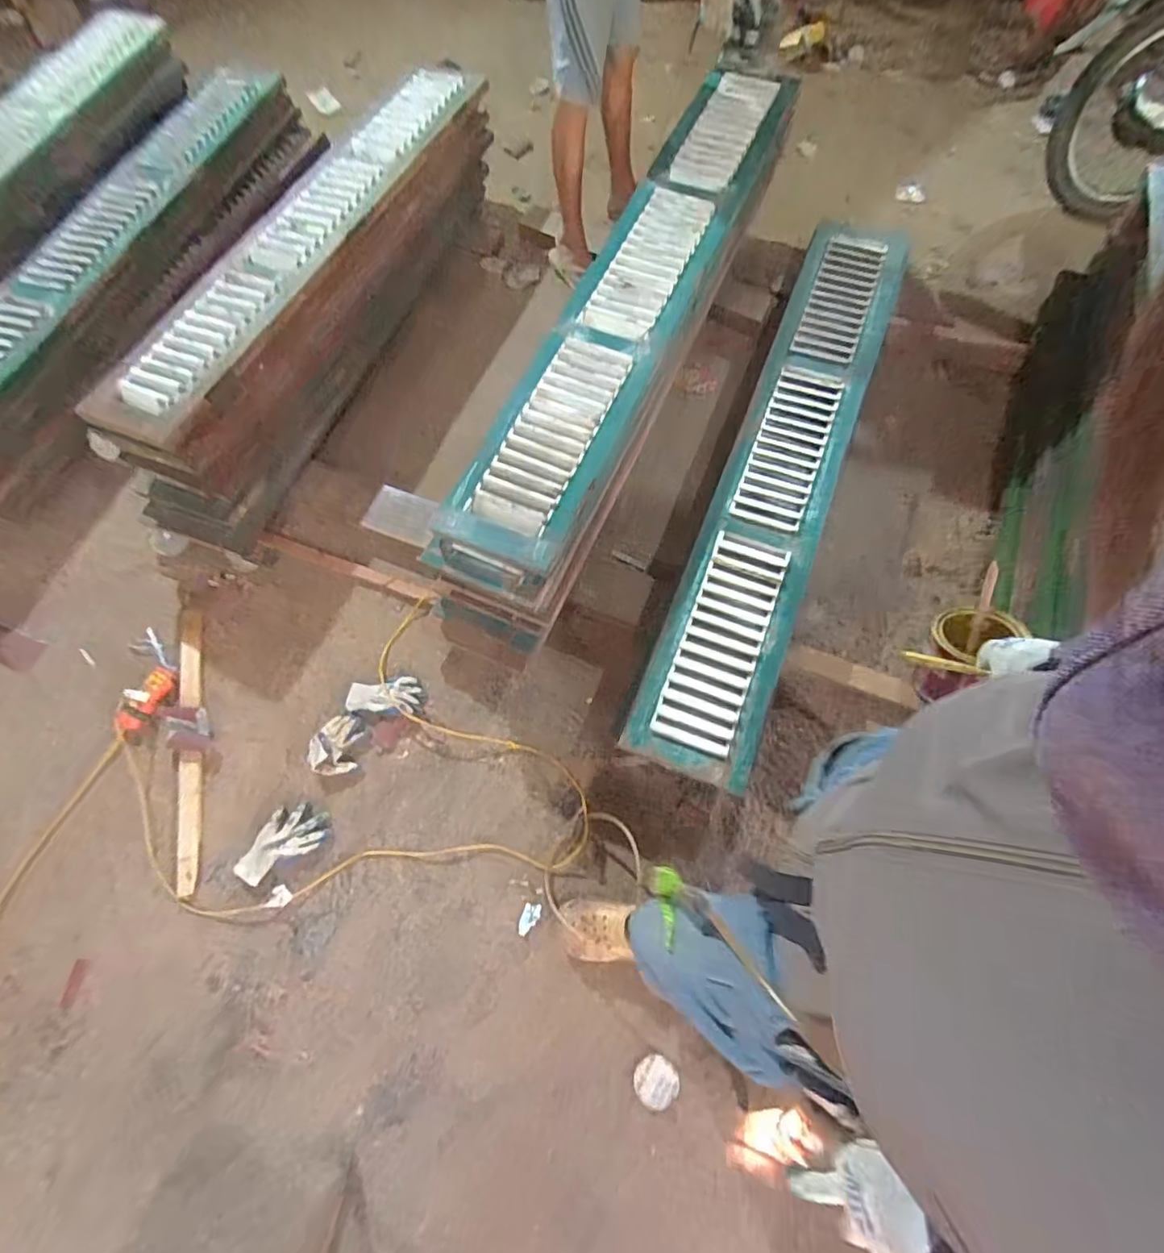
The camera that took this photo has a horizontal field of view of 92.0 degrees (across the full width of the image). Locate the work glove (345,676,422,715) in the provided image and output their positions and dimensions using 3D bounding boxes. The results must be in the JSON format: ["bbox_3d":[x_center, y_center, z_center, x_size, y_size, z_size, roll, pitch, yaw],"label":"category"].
[{"bbox_3d":[-0.492,0.171,1.394,0.179,0.032,0.089,-2,68,-2],"label":"work glove"}]

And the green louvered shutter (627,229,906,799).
[{"bbox_3d":[0.524,-0.401,1.462,0.285,0.084,1.793,21,74,7],"label":"green louvered shutter"}]

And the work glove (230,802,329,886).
[{"bbox_3d":[-0.681,0.480,1.266,0.205,0.016,0.117,-32,72,-13],"label":"work glove"}]

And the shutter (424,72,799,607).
[{"bbox_3d":[0.117,-0.783,1.399,0.279,0.098,1.904,27,80,2],"label":"shutter"}]

